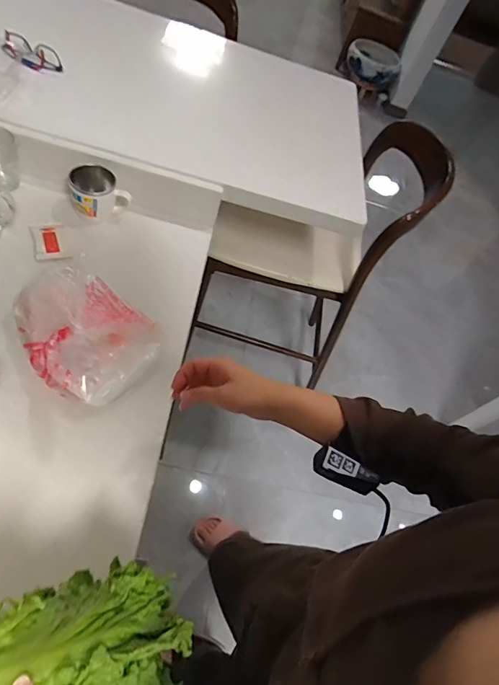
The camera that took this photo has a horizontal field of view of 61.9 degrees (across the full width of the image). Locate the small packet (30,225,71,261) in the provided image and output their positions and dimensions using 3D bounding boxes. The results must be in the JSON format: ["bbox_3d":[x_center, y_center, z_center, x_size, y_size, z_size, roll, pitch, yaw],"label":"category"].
[{"bbox_3d":[-0.344,-0.173,0.720,0.053,0.008,0.089,-14,63,-21],"label":"small packet"}]

